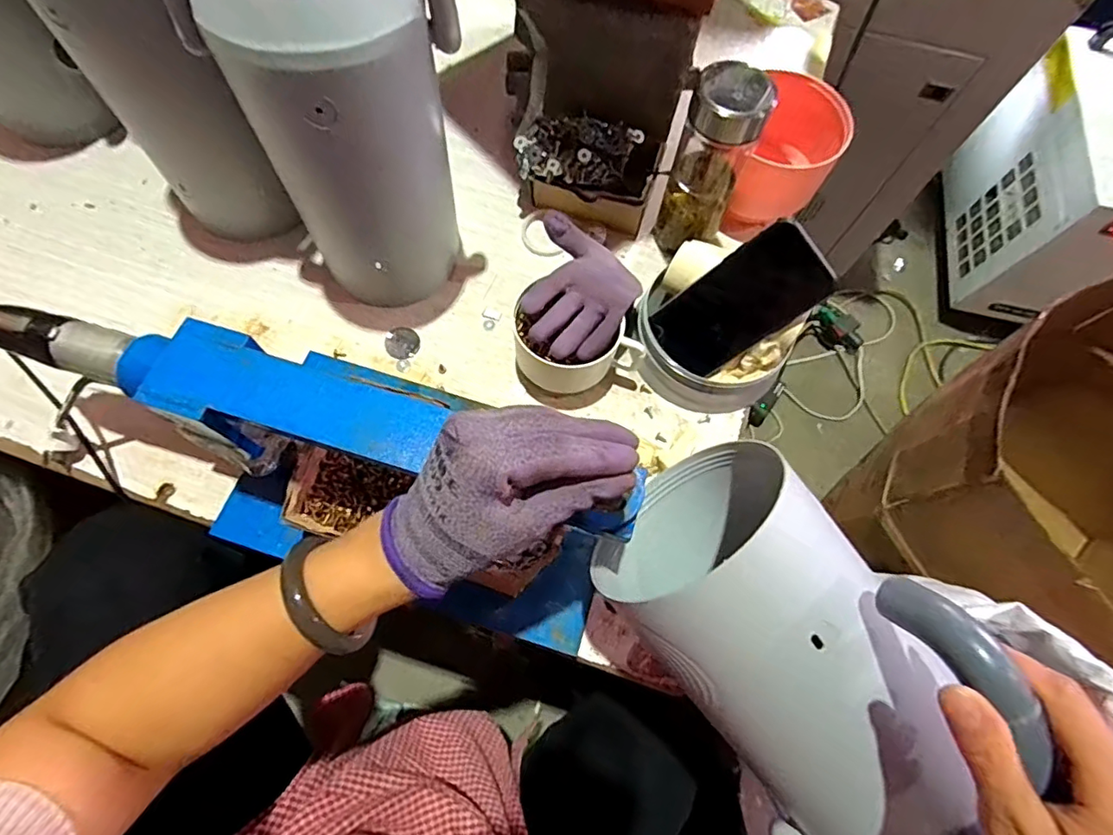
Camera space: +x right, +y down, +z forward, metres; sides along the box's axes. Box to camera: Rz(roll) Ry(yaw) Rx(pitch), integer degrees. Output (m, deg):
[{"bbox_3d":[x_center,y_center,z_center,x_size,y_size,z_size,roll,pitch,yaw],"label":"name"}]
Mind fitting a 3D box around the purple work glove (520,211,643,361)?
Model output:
[{"bbox_3d":[0.025,-0.121,0.531,0.104,0.052,0.130,15,70,3],"label":"purple work glove"}]

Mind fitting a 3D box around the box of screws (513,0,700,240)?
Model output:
[{"bbox_3d":[0.037,-0.328,0.596,0.194,0.175,0.127,17,70,3],"label":"box of screws"}]

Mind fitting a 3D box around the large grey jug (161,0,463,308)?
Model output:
[{"bbox_3d":[-0.168,-0.269,0.429,0.163,0.417,0.138,-42,77,-16],"label":"large grey jug"}]

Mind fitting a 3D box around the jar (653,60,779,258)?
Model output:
[{"bbox_3d":[0.157,-0.260,0.563,0.069,0.206,0.062,15,70,3],"label":"jar"}]

